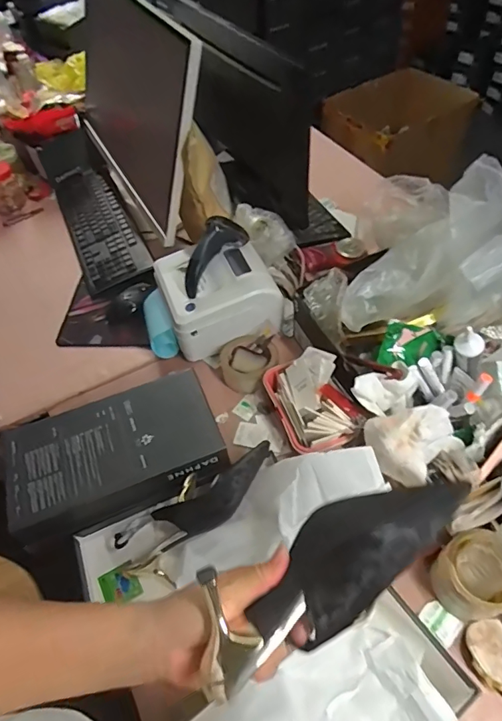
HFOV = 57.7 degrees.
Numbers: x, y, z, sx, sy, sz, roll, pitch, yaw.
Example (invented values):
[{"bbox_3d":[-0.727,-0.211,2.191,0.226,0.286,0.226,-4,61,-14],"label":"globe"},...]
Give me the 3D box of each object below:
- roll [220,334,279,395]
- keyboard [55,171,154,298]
[{"bbox_3d":[-0.003,0.007,0.805,0.097,0.052,0.101,-2,53,3],"label":"roll"},{"bbox_3d":[-0.358,-0.321,1.076,0.145,0.039,0.455,-22,54,-12],"label":"keyboard"}]

